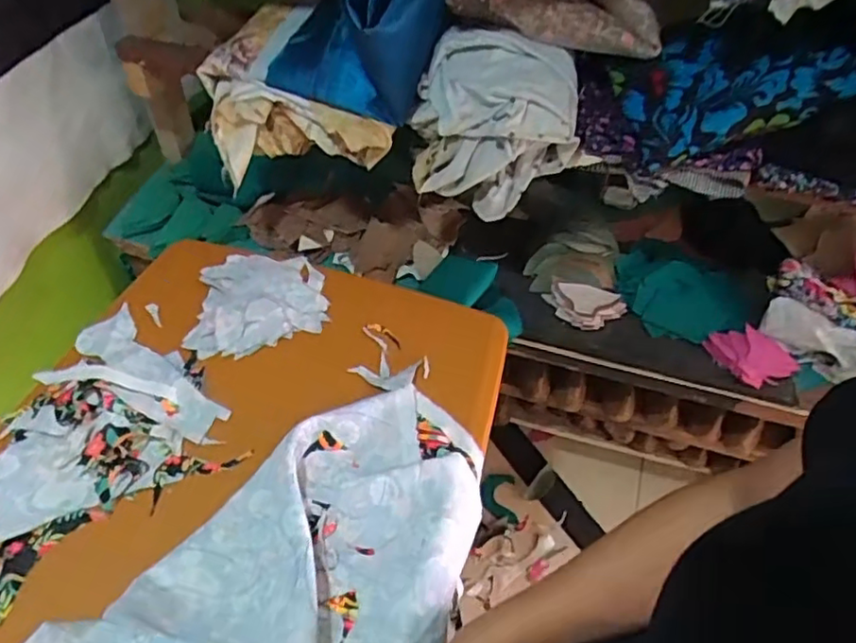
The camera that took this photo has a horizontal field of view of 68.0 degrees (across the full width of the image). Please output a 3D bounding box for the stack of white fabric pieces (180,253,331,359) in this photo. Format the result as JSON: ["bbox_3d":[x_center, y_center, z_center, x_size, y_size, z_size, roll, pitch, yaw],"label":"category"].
[{"bbox_3d":[-0.204,-0.027,0.776,0.155,0.020,0.159,1,49,-4],"label":"stack of white fabric pieces"}]

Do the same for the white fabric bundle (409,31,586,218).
[{"bbox_3d":[0.080,-0.237,0.759,0.179,0.164,0.122,11,49,5],"label":"white fabric bundle"}]

